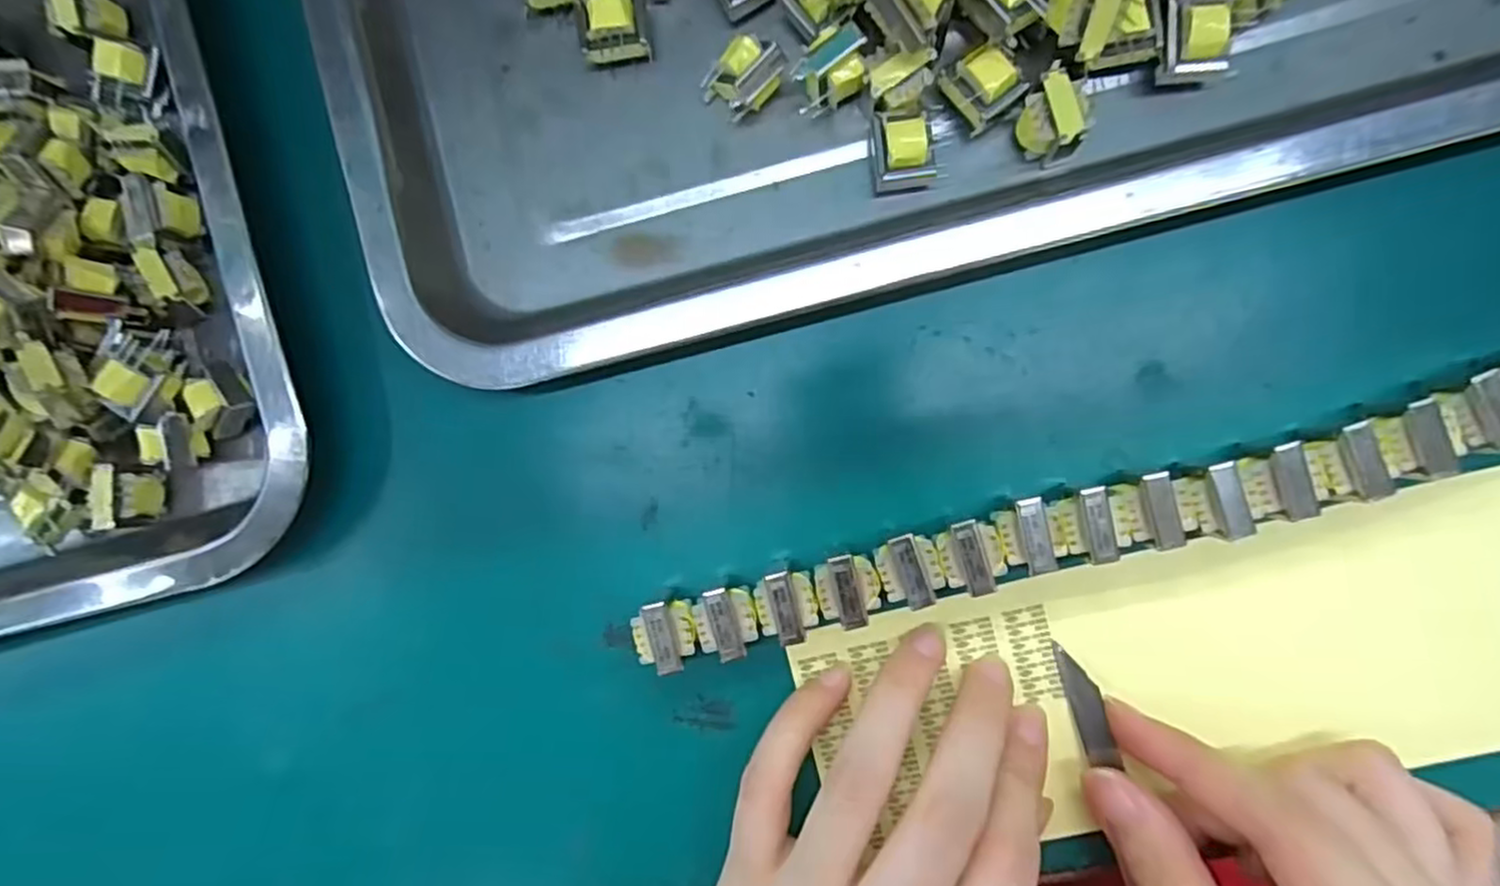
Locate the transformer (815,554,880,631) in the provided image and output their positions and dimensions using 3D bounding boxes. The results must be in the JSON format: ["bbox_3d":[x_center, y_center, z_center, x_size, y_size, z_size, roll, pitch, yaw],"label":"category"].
[{"bbox_3d":[0.028,0.040,0.201,0.017,0.021,0.019,-13,90,6],"label":"transformer"}]

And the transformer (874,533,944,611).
[{"bbox_3d":[0.045,0.035,0.200,0.016,0.021,0.020,-16,90,6],"label":"transformer"}]

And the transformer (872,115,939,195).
[{"bbox_3d":[0.043,-0.081,0.201,0.017,0.017,0.019,-5,91,6],"label":"transformer"}]

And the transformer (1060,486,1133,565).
[{"bbox_3d":[0.093,0.021,0.195,0.017,0.021,0.020,-10,90,6],"label":"transformer"}]

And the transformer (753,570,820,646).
[{"bbox_3d":[0.011,0.045,0.203,0.016,0.021,0.020,-8,90,6],"label":"transformer"}]

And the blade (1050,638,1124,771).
[{"bbox_3d":[0.096,0.074,0.202,0.009,0.004,0.035,-19,83,36],"label":"blade"}]

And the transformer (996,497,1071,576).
[{"bbox_3d":[0.077,0.024,0.196,0.017,0.022,0.019,-13,90,6],"label":"transformer"}]

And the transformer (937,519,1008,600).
[{"bbox_3d":[0.061,0.030,0.198,0.016,0.021,0.020,-15,90,6],"label":"transformer"}]

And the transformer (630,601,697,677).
[{"bbox_3d":[-0.023,0.054,0.205,0.017,0.020,0.020,-10,90,6],"label":"transformer"}]

